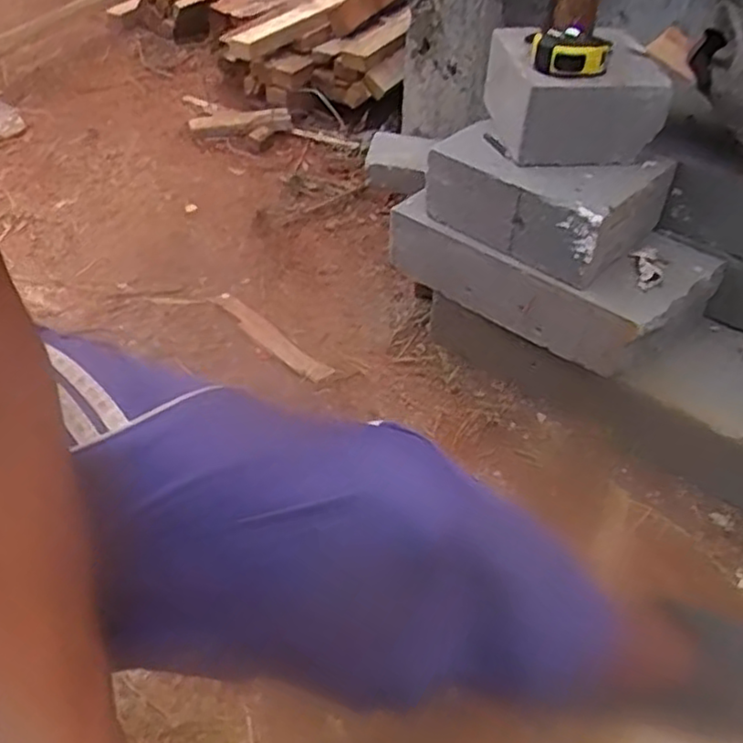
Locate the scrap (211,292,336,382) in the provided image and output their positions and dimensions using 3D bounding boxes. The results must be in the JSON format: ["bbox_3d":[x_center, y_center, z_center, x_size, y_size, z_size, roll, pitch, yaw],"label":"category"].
[{"bbox_3d":[-0.160,-0.058,1.099,0.240,0.014,0.038,33,53,30],"label":"scrap"}]

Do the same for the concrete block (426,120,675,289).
[{"bbox_3d":[0.215,-0.237,0.929,0.280,0.104,0.194,29,51,29],"label":"concrete block"}]

